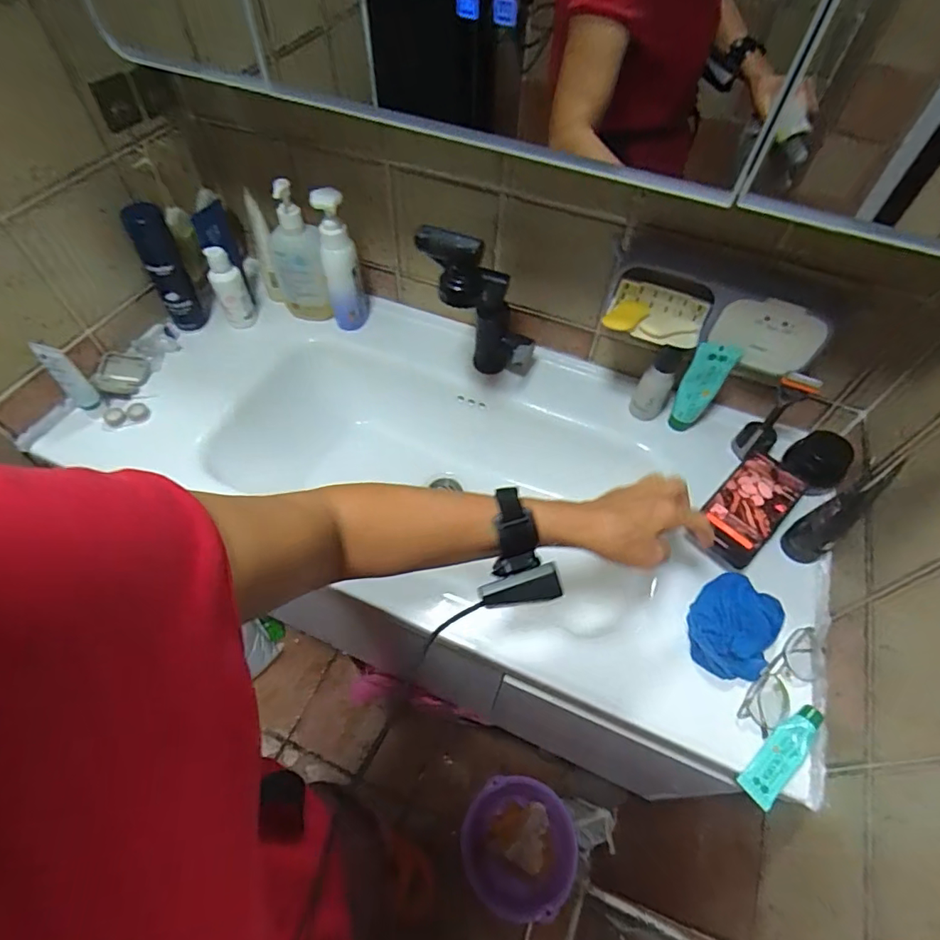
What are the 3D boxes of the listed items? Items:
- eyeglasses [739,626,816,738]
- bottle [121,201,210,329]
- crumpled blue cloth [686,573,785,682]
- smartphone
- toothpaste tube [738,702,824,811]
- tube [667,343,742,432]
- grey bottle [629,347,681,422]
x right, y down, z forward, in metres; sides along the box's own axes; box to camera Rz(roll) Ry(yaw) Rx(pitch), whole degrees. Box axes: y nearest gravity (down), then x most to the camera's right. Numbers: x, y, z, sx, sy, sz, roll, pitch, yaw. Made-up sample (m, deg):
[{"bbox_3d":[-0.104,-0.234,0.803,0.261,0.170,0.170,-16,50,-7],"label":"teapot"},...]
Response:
[{"bbox_3d":[0.335,0.223,0.541,0.129,0.019,0.042,-35,65,-22],"label":"eyeglasses"},{"bbox_3d":[-0.440,-0.291,0.742,0.053,0.179,0.042,-28,62,-19],"label":"bottle"},{"bbox_3d":[0.289,0.166,0.555,0.085,0.049,0.110,28,60,15],"label":"crumpled blue cloth"},{"bbox_3d":[0.340,0.043,0.617,0.077,0.015,0.161,38,66,20],"label":"smartphone"},{"bbox_3d":[0.310,0.279,0.499,0.109,0.017,0.033,-34,64,-22],"label":"toothpaste tube"},{"bbox_3d":[0.302,-0.110,0.676,0.048,0.147,0.026,22,53,12],"label":"tube"},{"bbox_3d":[0.254,-0.113,0.702,0.050,0.105,0.034,28,60,15],"label":"grey bottle"}]

